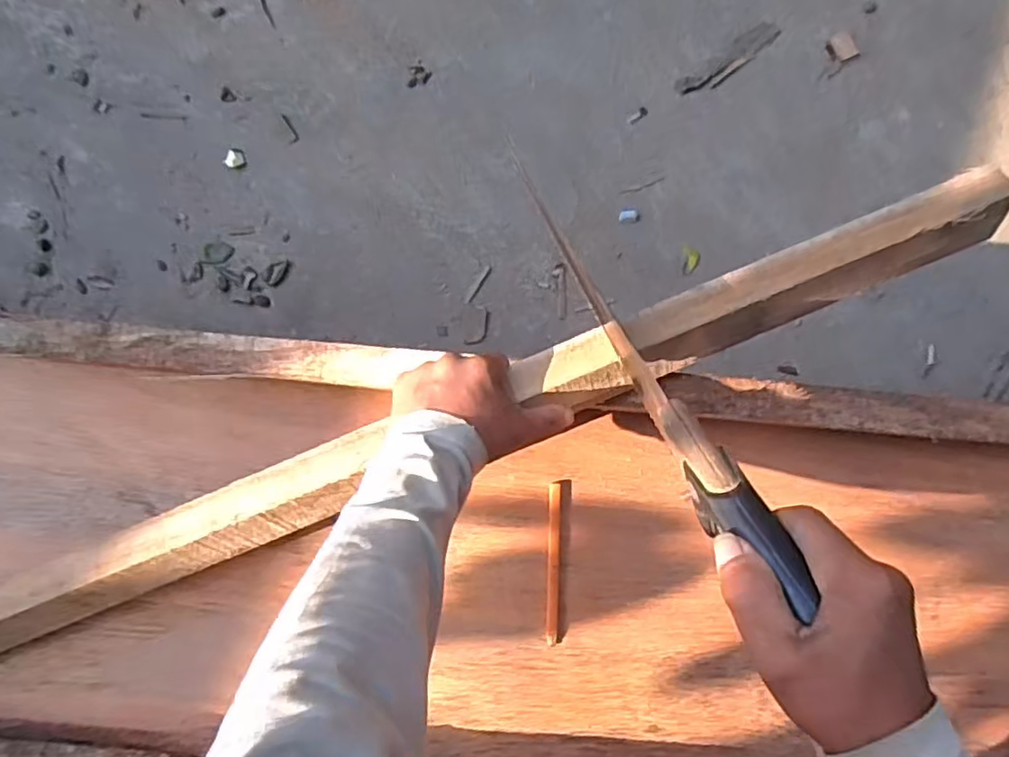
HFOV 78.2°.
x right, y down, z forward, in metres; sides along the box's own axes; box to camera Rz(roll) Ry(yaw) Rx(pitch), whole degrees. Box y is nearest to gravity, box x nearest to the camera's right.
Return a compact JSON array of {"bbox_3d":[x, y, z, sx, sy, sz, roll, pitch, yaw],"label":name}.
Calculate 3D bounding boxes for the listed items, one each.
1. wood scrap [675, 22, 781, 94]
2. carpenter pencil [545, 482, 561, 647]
[{"bbox_3d":[0.435,-0.616,1.201,0.231,0.004,0.051,-38,87,-4],"label":"wood scrap"},{"bbox_3d":[0.047,0.178,0.597,0.012,0.004,0.150,2,85,-1],"label":"carpenter pencil"}]

